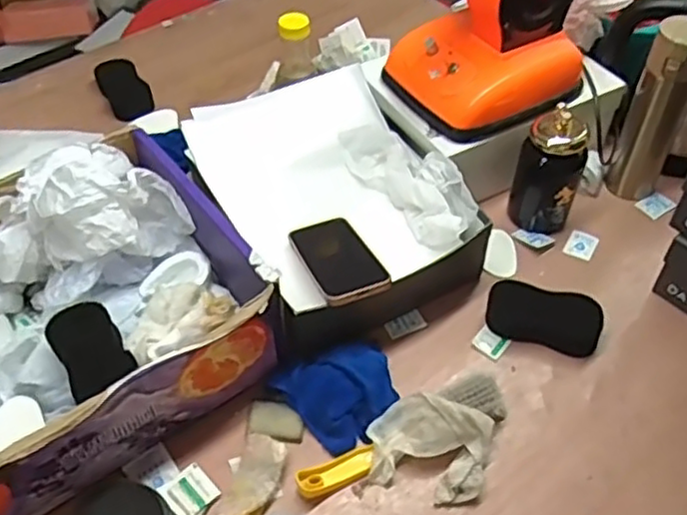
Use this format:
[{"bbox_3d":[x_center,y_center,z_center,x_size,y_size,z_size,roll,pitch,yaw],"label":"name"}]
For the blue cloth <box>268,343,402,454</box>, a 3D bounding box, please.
[{"bbox_3d":[-0.001,0.142,0.731,0.120,0.038,0.106,-22,52,-17],"label":"blue cloth"}]

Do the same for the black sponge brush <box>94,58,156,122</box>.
[{"bbox_3d":[-0.344,-0.265,1.095,0.064,0.033,0.122,-25,53,-20],"label":"black sponge brush"}]

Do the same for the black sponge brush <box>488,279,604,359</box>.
[{"bbox_3d":[0.228,0.068,0.795,0.128,0.038,0.063,16,51,14],"label":"black sponge brush"}]

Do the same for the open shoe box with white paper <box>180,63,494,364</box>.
[{"bbox_3d":[-0.017,-0.070,0.850,0.262,0.114,0.335,-23,52,-18],"label":"open shoe box with white paper"}]

